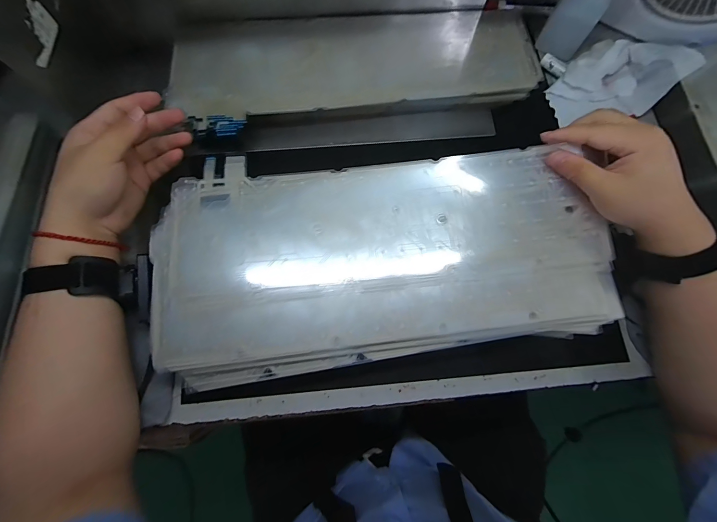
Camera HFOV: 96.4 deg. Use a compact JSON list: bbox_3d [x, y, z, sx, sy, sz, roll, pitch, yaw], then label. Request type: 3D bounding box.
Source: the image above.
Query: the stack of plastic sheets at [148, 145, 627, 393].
[{"bbox_3d":[0.020,-0.008,0.320,0.438,0.032,0.201,-5,74,-1],"label":"stack of plastic sheets"}]

